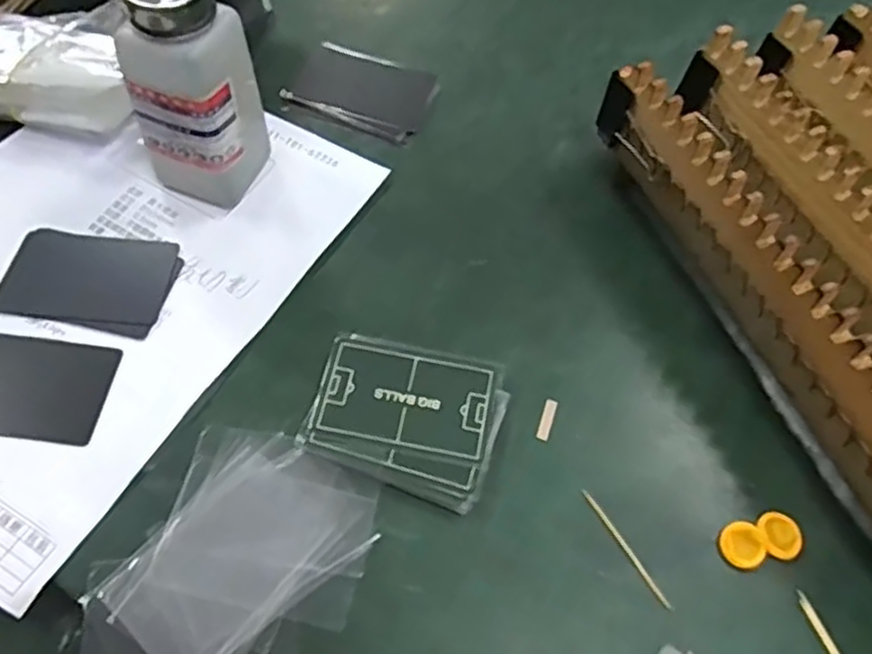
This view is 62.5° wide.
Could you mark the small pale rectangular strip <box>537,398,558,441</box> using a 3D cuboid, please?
[{"bbox_3d":[0.057,0.046,0.364,0.006,0.004,0.023,19,61,7],"label":"small pale rectangular strip"}]

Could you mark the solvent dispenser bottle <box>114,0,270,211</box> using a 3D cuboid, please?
[{"bbox_3d":[-0.123,-0.134,0.379,0.048,0.137,0.069,22,61,8],"label":"solvent dispenser bottle"}]

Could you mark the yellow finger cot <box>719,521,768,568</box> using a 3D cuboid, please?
[{"bbox_3d":[0.143,0.101,0.334,0.020,0.007,0.019,2,60,-3],"label":"yellow finger cot"}]

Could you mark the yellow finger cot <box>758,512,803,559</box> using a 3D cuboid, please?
[{"bbox_3d":[0.162,0.098,0.337,0.020,0.005,0.021,2,60,-3],"label":"yellow finger cot"}]

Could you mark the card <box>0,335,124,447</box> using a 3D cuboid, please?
[{"bbox_3d":[-0.207,0.030,0.359,0.085,0.004,0.052,7,62,1],"label":"card"}]

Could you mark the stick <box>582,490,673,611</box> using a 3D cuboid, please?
[{"bbox_3d":[0.087,0.101,0.331,0.004,0.004,0.062,-27,66,-18],"label":"stick"}]

